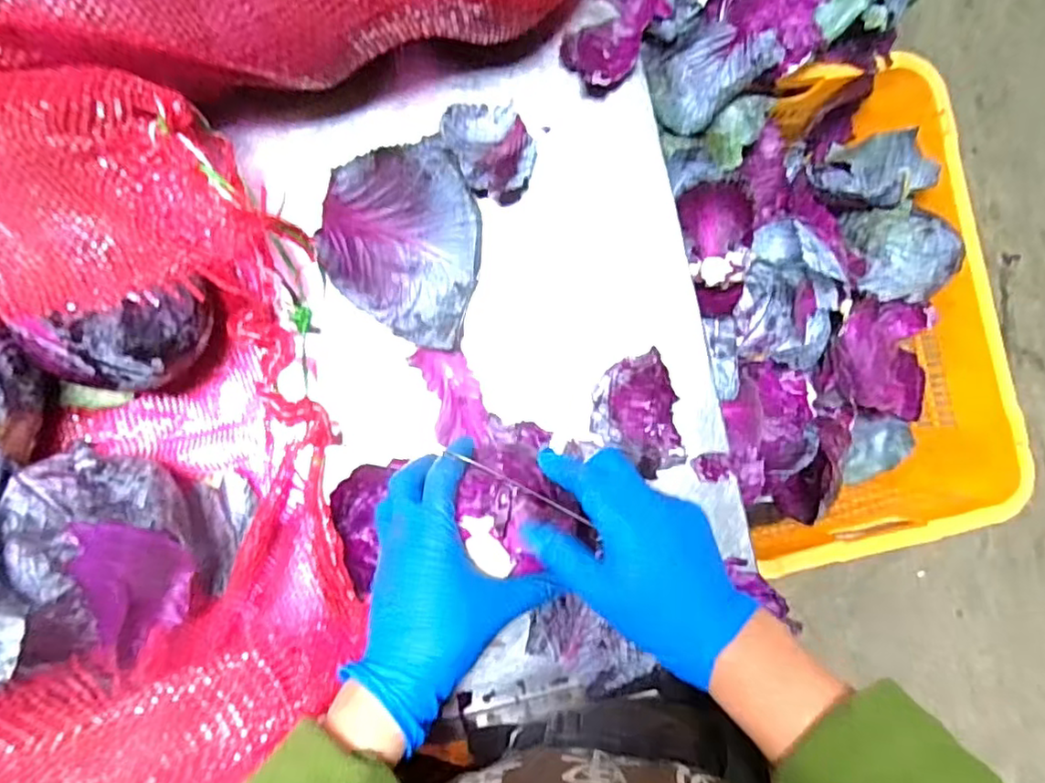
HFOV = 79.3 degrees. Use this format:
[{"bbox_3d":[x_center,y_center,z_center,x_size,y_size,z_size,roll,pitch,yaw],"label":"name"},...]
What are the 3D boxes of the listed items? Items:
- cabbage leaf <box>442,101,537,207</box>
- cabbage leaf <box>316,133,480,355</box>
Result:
[{"bbox_3d":[-0.023,-0.200,0.514,0.062,0.026,0.092,-29,89,-5],"label":"cabbage leaf"},{"bbox_3d":[-0.092,-0.108,0.497,0.128,0.049,0.152,-10,87,-5],"label":"cabbage leaf"}]

